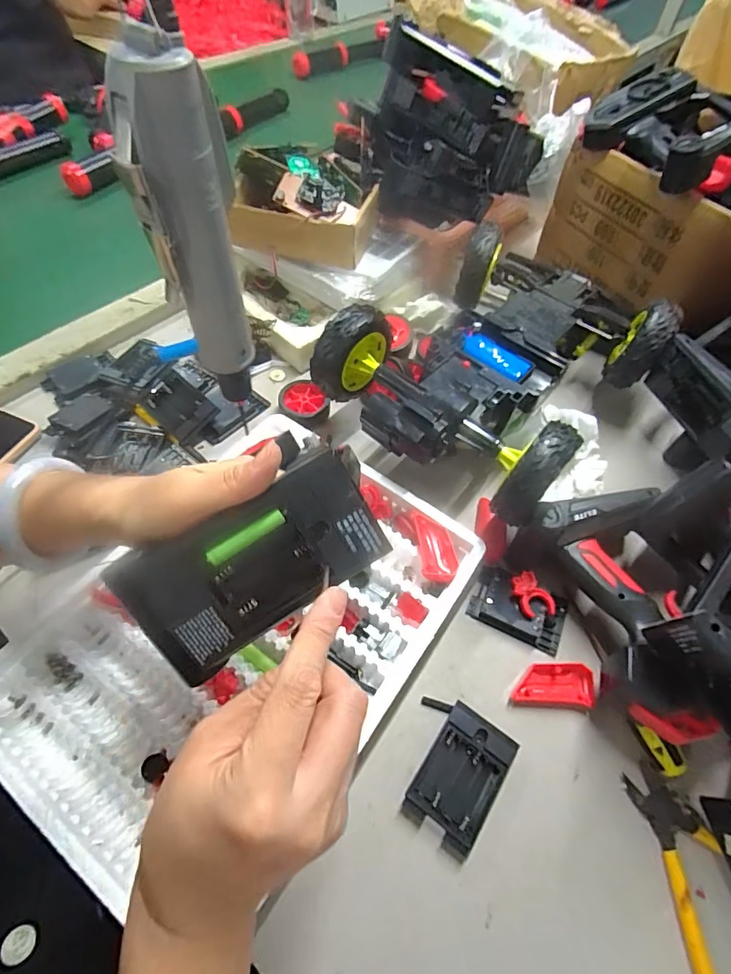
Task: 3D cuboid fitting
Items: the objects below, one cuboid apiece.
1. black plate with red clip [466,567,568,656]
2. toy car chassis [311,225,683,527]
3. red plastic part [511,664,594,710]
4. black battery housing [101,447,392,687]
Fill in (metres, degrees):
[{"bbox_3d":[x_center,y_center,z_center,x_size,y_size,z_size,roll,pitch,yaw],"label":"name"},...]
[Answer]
[{"bbox_3d":[0.139,0.104,0.408,0.081,0.027,0.052,24,60,13],"label":"black plate with red clip"},{"bbox_3d":[0.149,-0.146,0.473,0.238,0.082,0.342,35,63,19],"label":"toy car chassis"},{"bbox_3d":[0.152,0.161,0.377,0.064,0.014,0.031,4,57,0],"label":"red plastic part"},{"bbox_3d":[-0.055,0.039,0.246,0.130,0.017,0.071,-31,104,-7],"label":"black battery housing"}]

